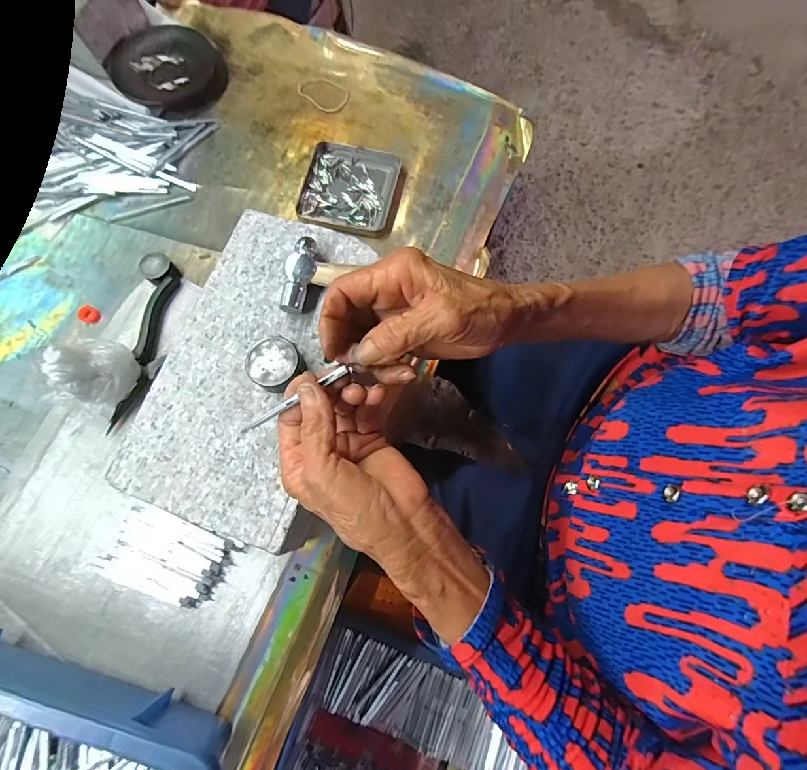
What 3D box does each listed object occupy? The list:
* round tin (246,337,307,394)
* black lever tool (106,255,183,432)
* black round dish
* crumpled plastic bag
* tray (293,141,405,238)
[{"bbox_3d":[-0.093,-0.014,0.299,0.038,0.021,0.036,0,74,1],"label":"round tin"},{"bbox_3d":[-0.249,-0.047,0.391,0.036,0.016,0.176,2,74,2],"label":"black lever tool"},{"bbox_3d":[-0.280,-0.377,0.482,0.137,0.019,0.111,21,75,7],"label":"black round dish"},{"bbox_3d":[-0.272,-0.008,0.355,0.054,0.062,0.069,25,76,8],"label":"crumpled plastic bag"},{"bbox_3d":[-0.061,-0.213,0.440,0.099,0.011,0.103,12,74,5],"label":"tray"}]

